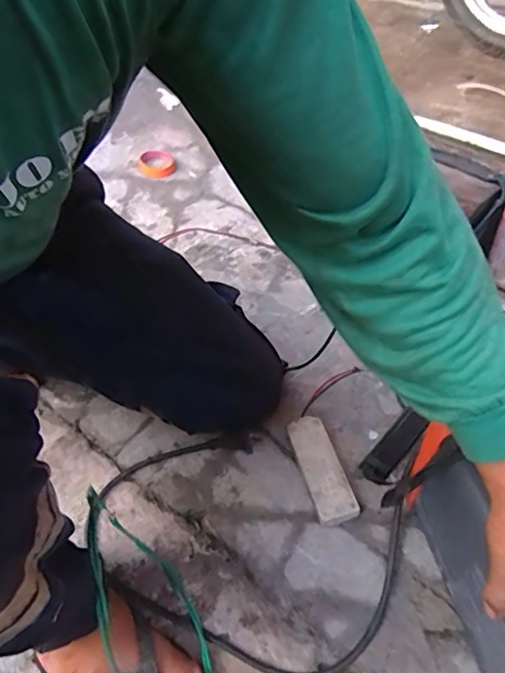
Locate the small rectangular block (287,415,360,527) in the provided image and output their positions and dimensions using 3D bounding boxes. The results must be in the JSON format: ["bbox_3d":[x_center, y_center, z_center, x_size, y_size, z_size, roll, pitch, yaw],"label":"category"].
[{"bbox_3d":[0.083,0.162,0.659,0.048,0.029,0.138,-15,52,-8],"label":"small rectangular block"}]

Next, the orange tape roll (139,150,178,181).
[{"bbox_3d":[-0.206,-0.371,1.151,0.078,0.017,0.094,-14,50,-8],"label":"orange tape roll"}]

